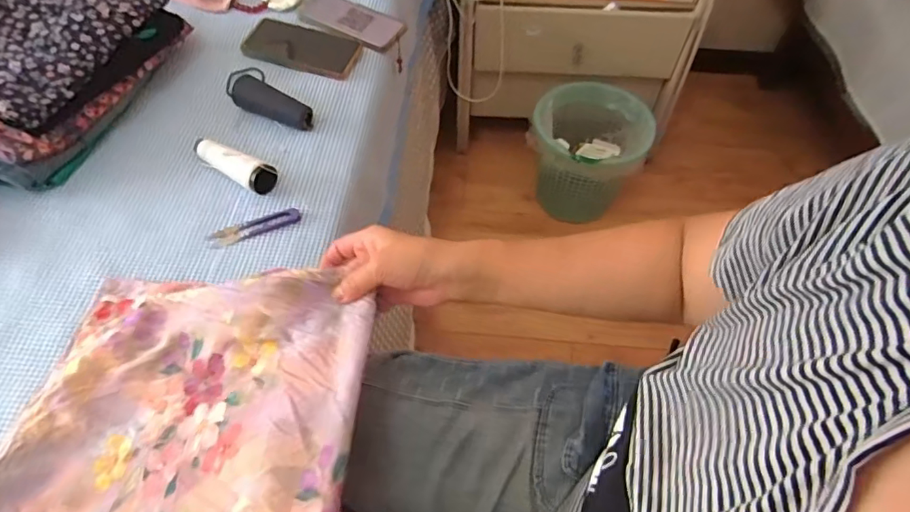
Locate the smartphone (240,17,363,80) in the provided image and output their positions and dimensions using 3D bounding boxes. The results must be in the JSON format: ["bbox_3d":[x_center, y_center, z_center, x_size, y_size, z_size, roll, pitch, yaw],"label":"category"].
[{"bbox_3d":[-0.223,-0.307,0.765,0.161,0.013,0.084,16,53,7],"label":"smartphone"}]

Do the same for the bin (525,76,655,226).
[{"bbox_3d":[0.281,-0.221,1.191,0.237,0.251,0.248,11,56,5],"label":"bin"}]

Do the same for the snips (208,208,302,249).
[{"bbox_3d":[-0.227,-0.033,0.596,0.100,0.010,0.024,-17,56,-18],"label":"snips"}]

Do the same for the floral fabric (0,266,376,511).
[{"bbox_3d":[-0.221,0.139,0.414,0.285,0.080,0.288,5,52,-1],"label":"floral fabric"}]

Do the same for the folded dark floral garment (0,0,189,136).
[{"bbox_3d":[-0.503,-0.257,0.628,0.193,0.077,0.300,16,56,8],"label":"folded dark floral garment"}]

